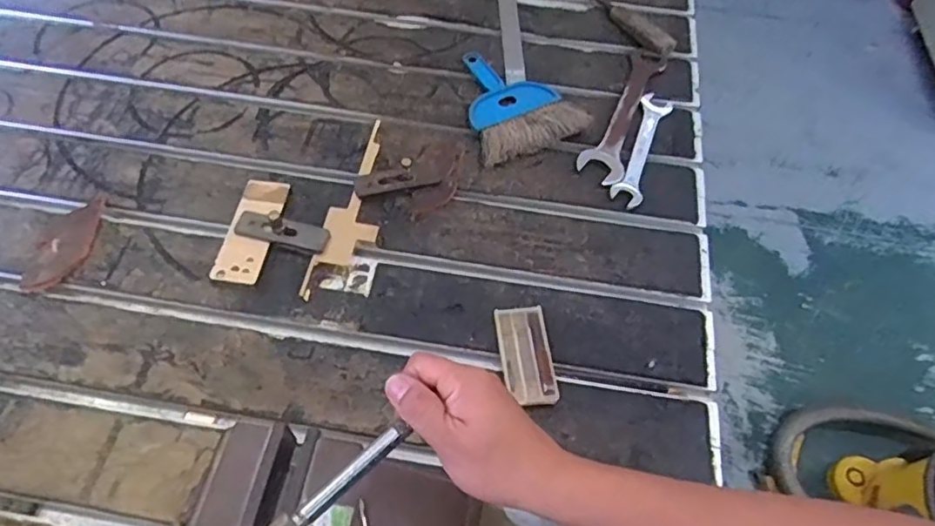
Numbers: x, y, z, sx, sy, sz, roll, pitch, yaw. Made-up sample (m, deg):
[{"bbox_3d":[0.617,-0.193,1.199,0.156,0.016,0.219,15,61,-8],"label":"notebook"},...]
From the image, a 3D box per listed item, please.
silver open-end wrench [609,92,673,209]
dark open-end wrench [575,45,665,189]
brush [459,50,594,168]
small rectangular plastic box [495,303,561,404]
[{"bbox_3d":[0.217,-0.146,0.741,0.037,0.005,0.193,20,60,10],"label":"silver open-end wrench"},{"bbox_3d":[0.203,-0.194,0.768,0.054,0.014,0.235,24,61,12],"label":"dark open-end wrench"},{"bbox_3d":[0.048,-0.215,0.769,0.137,0.025,0.186,-22,62,-15],"label":"brush"},{"bbox_3d":[0.058,0.089,0.584,0.048,0.011,0.100,-8,59,-7],"label":"small rectangular plastic box"}]

